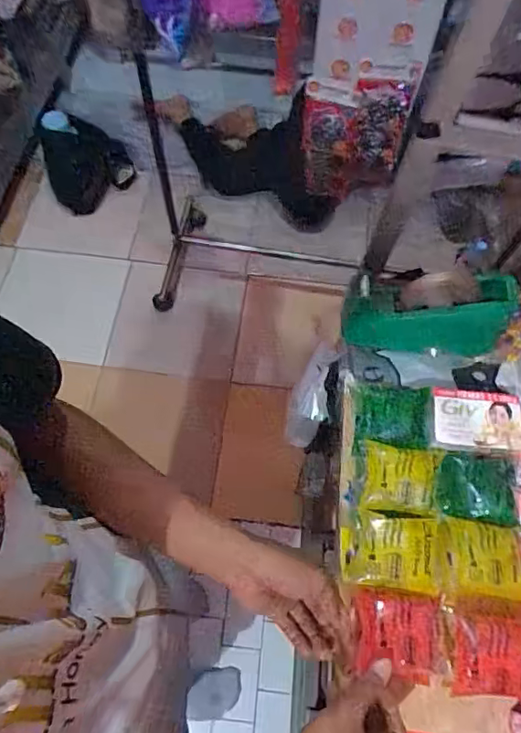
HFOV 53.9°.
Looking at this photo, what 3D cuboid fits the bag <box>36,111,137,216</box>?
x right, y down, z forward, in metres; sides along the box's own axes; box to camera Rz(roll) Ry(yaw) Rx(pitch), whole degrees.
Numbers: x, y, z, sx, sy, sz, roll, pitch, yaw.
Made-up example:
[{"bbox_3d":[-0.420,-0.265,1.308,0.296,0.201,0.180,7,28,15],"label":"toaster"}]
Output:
[{"bbox_3d":[-0.595,-0.705,1.748,0.279,0.202,0.227,-24,67,-12],"label":"bag"}]

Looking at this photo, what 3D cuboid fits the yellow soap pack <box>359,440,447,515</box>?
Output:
[{"bbox_3d":[0.155,0.124,0.568,0.078,0.020,0.071,8,64,3],"label":"yellow soap pack"}]

